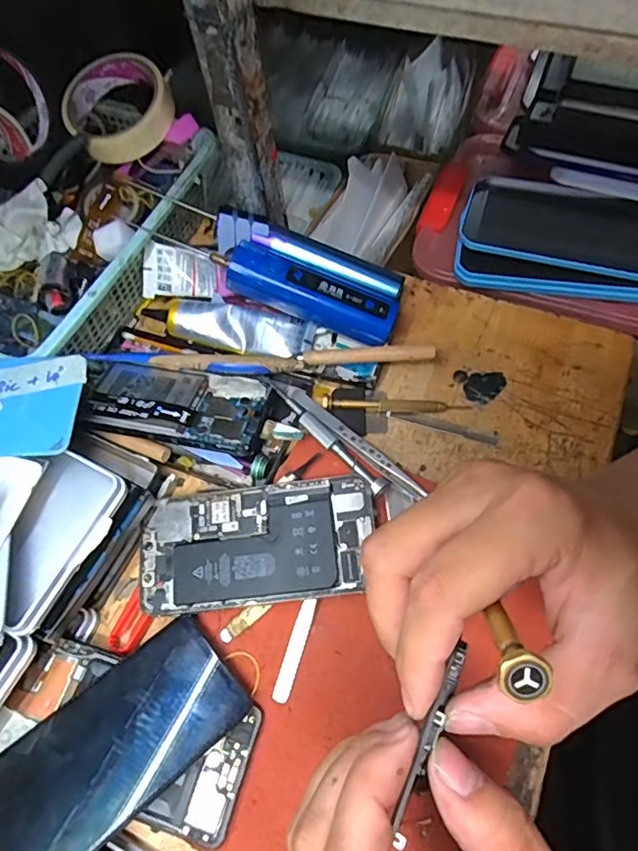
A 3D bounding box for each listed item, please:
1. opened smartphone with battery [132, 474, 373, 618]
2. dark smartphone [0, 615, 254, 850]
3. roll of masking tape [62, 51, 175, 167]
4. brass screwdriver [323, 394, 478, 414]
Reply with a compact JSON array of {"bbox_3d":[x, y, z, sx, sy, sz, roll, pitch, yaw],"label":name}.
[{"bbox_3d":[-0.041,0.077,0.356,0.153,0.004,0.074,-7,68,2],"label":"opened smartphone with battery"},{"bbox_3d":[-0.117,0.180,0.295,0.156,0.007,0.069,-34,62,-26],"label":"dark smartphone"},{"bbox_3d":[-0.173,-0.279,0.475,0.092,0.028,0.092,-1,83,8],"label":"roll of masking tape"},{"bbox_3d":[0.059,-0.016,0.416,0.113,0.009,0.015,0,64,4],"label":"brass screwdriver"}]

